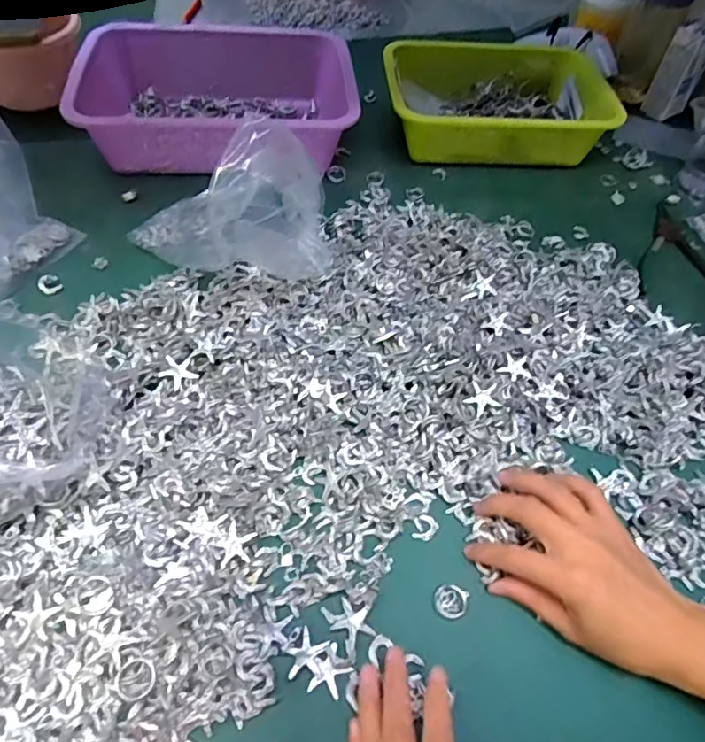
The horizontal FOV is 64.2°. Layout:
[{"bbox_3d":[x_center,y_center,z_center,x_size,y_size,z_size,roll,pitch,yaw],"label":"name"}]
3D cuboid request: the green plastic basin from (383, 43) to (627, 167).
[{"bbox_3d":[0.171,-0.337,0.703,0.256,0.080,0.170,2,52,-3],"label":"green plastic basin"}]

